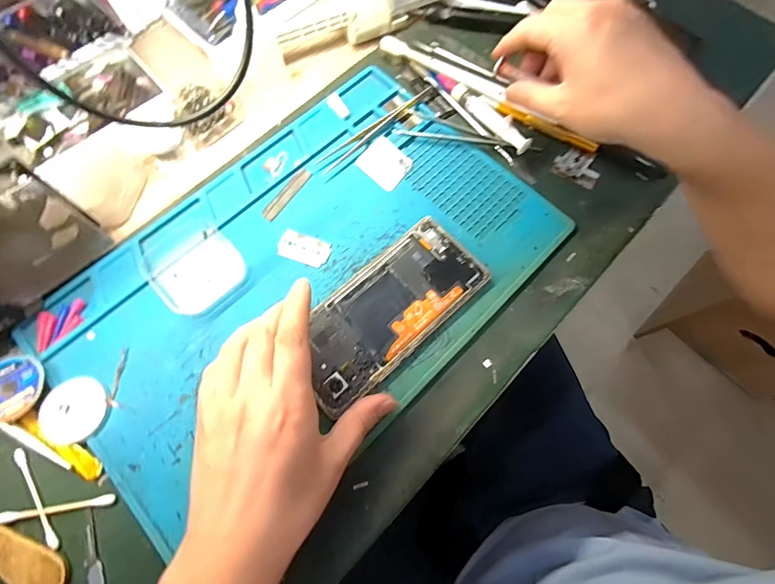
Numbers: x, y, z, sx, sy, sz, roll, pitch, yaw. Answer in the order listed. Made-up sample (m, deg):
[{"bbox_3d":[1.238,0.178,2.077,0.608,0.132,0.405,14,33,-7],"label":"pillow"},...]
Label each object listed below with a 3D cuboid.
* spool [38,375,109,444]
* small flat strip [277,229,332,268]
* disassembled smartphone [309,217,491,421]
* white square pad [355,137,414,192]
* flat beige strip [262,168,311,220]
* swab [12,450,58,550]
[{"bbox_3d":[-0.218,0.082,0.267,0.041,0.009,0.042,0,71,-1],"label":"spool"},{"bbox_3d":[-0.068,-0.036,0.311,0.042,0.004,0.023,20,72,6],"label":"small flat strip"},{"bbox_3d":[0.000,0.013,0.289,0.075,0.005,0.157,42,76,12],"label":"disassembled smartphone"},{"bbox_3d":[-0.003,-0.114,0.337,0.043,0.005,0.038,40,75,11],"label":"white square pad"},{"bbox_3d":[-0.087,-0.085,0.328,0.013,0.004,0.056,33,74,10],"label":"flat beige strip"},{"bbox_3d":[-0.233,0.136,0.253,0.006,0.005,0.072,-32,75,-11],"label":"swab"}]

